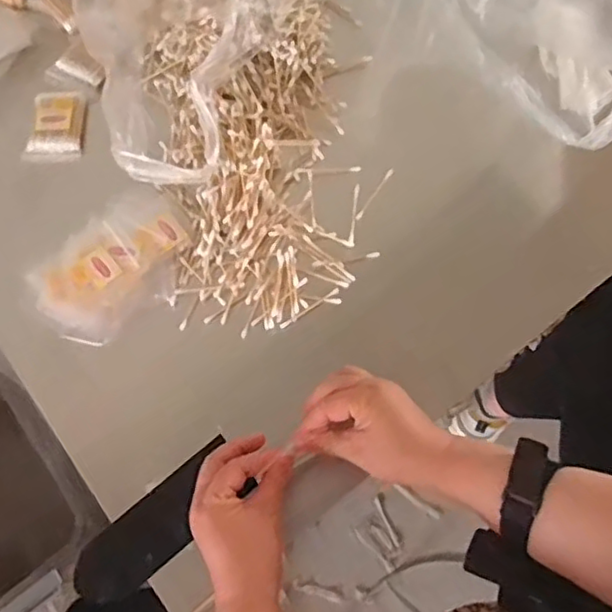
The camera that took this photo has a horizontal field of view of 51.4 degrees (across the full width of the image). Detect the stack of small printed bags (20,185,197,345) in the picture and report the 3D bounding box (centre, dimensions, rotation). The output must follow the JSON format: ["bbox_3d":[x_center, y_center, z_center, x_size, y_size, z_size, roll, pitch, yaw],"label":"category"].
[{"bbox_3d":[-0.194,-0.044,0.655,0.169,0.020,0.111,-39,77,-10],"label":"stack of small printed bags"}]

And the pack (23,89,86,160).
[{"bbox_3d":[-0.283,-0.206,0.720,0.059,0.013,0.096,-2,73,0],"label":"pack"}]

